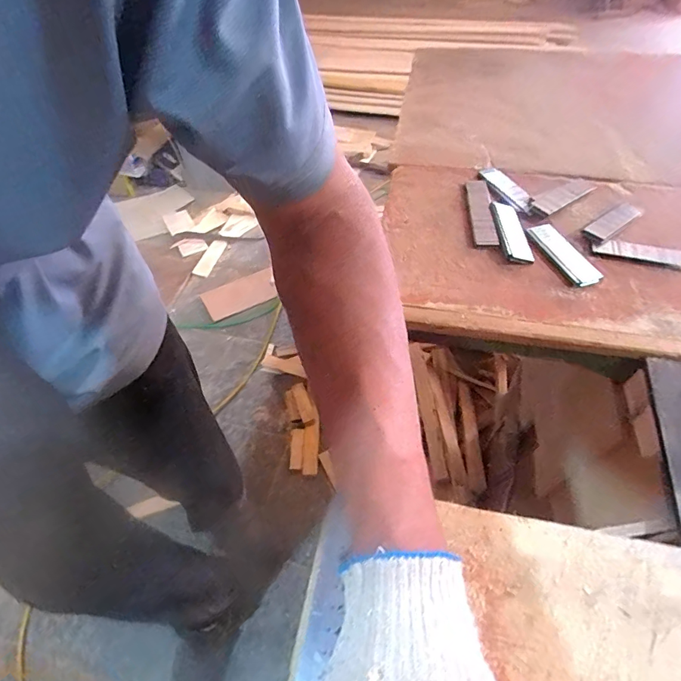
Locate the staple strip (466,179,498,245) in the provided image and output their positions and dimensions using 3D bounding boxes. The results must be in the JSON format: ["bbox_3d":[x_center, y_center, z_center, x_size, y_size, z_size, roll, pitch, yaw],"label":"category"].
[{"bbox_3d":[0.157,-0.145,0.493,0.026,0.009,0.113,1,52,5],"label":"staple strip"}]

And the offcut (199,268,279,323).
[{"bbox_3d":[-0.358,-0.157,1.534,0.261,0.012,0.122,-20,71,10],"label":"offcut"}]

